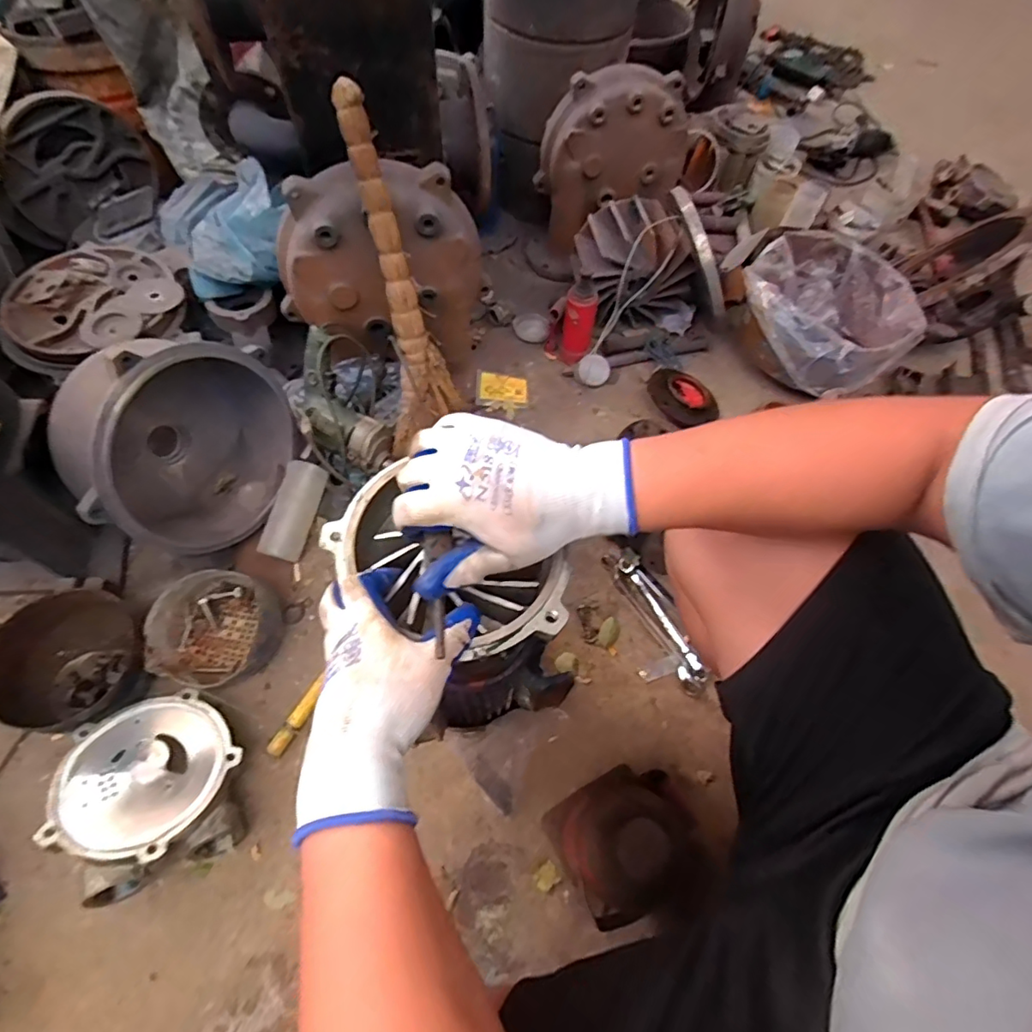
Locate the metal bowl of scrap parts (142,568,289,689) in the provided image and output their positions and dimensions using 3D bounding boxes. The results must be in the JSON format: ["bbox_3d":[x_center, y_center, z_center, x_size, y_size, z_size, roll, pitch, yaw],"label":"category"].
[{"bbox_3d":[-0.450,0.169,0.829,0.173,0.094,0.161,1,61,-2],"label":"metal bowl of scrap parts"}]

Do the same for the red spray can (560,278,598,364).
[{"bbox_3d":[0.126,-0.386,1.120,0.065,0.179,0.068,10,62,2],"label":"red spray can"}]

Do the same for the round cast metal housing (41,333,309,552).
[{"bbox_3d":[-0.509,-0.113,0.850,0.159,0.287,0.309,14,96,28],"label":"round cast metal housing"}]

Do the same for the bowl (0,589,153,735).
[{"bbox_3d":[-0.623,0.215,0.792,0.203,0.084,0.188,33,64,15],"label":"bowl"}]

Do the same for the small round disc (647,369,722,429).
[{"bbox_3d":[0.334,-0.241,1.108,0.130,0.034,0.130,8,62,-16],"label":"small round disc"}]

